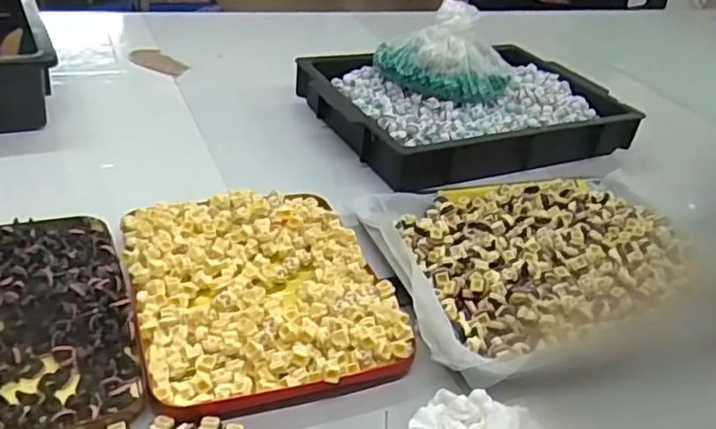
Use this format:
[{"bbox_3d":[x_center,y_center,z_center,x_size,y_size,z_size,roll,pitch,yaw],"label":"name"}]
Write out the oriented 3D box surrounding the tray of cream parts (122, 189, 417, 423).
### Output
[{"bbox_3d":[-0.083,0.057,0.534,0.197,0.033,0.241,-8,36,-20],"label":"tray of cream parts"}]

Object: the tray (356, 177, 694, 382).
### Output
[{"bbox_3d":[0.190,0.032,0.613,0.353,0.031,0.249,-8,36,-21],"label":"tray"}]

